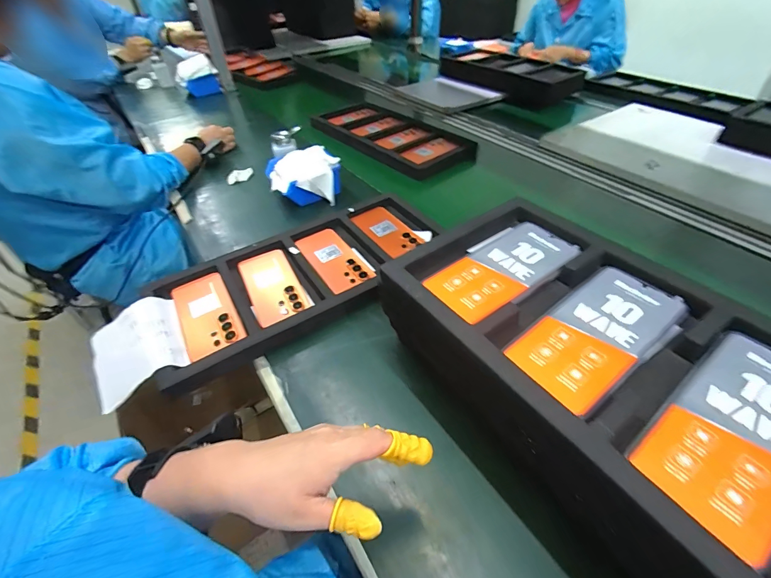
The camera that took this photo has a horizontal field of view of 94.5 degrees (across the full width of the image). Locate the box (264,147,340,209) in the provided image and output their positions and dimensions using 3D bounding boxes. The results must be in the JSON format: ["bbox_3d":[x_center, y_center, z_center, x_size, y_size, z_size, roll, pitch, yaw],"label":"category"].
[{"bbox_3d":[-0.178,-0.246,0.793,0.150,0.079,0.137,-16,47,-15],"label":"box"}]

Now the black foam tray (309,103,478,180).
[{"bbox_3d":[0.000,-0.441,1.043,0.246,0.063,0.524,-33,53,-28],"label":"black foam tray"}]

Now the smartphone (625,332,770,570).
[{"bbox_3d":[0.251,0.096,0.250,0.164,0.010,0.077,-28,51,-24],"label":"smartphone"}]

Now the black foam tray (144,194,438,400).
[{"bbox_3d":[-0.124,-0.031,0.605,0.486,0.036,0.235,-26,50,-20],"label":"black foam tray"}]

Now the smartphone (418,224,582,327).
[{"bbox_3d":[0.128,-0.024,0.389,0.172,0.008,0.078,-26,50,-23],"label":"smartphone"}]

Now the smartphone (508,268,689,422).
[{"bbox_3d":[0.189,0.037,0.318,0.162,0.009,0.078,-27,51,-24],"label":"smartphone"}]

